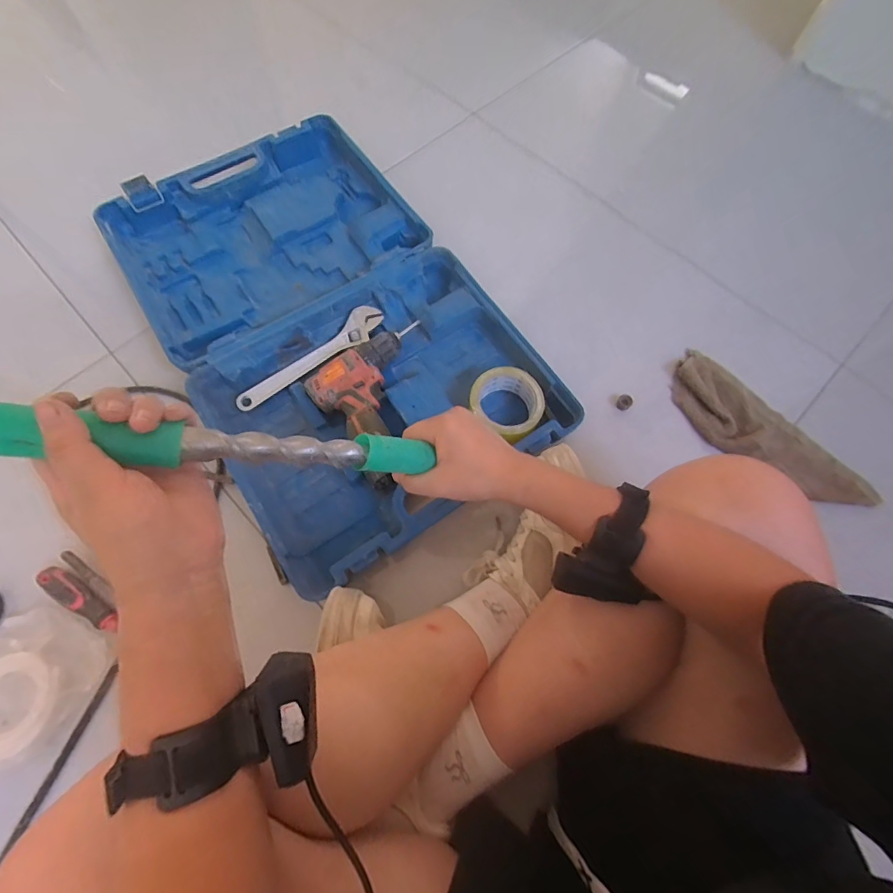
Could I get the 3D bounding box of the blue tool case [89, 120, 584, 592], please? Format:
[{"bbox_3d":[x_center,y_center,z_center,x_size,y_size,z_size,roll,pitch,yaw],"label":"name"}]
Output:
[{"bbox_3d":[-0.187,-0.202,0.664,0.426,0.058,0.709,-32,73,-11],"label":"blue tool case"}]

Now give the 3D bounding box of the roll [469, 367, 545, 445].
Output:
[{"bbox_3d":[0.083,-0.057,0.596,0.089,0.044,0.100,-42,75,-14],"label":"roll"}]

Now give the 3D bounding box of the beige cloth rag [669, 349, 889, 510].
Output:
[{"bbox_3d":[0.457,-0.016,0.629,0.115,0.023,0.305,-41,75,-14],"label":"beige cloth rag"}]

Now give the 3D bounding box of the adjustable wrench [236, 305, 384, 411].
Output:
[{"bbox_3d":[-0.195,-0.128,0.646,0.243,0.017,0.050,-42,75,-14],"label":"adjustable wrench"}]

